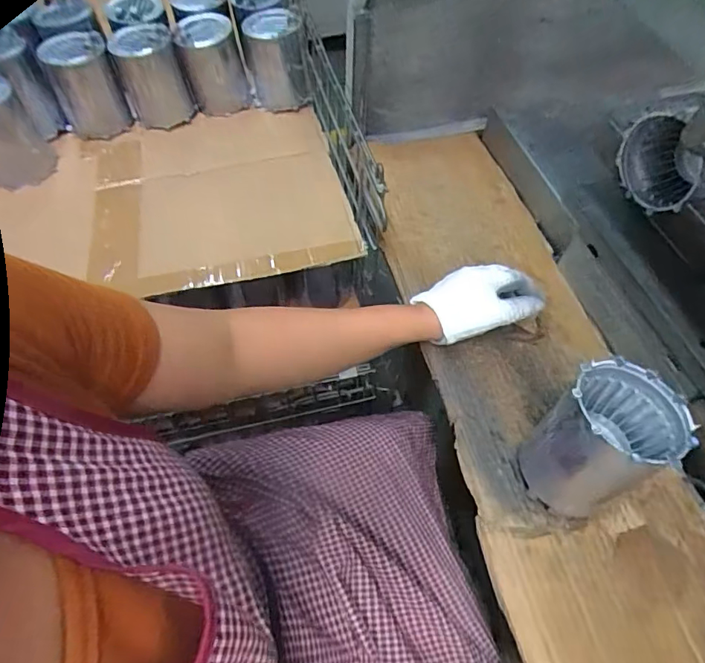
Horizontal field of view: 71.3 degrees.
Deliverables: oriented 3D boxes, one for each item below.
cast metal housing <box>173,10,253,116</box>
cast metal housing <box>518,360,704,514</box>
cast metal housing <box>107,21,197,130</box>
[{"bbox_3d":[-0.218,-0.423,0.776,0.091,0.120,0.085,-12,60,-7],"label":"cast metal housing"},{"bbox_3d":[0.216,0.097,0.435,0.099,0.118,0.117,32,64,17],"label":"cast metal housing"},{"bbox_3d":[-0.304,-0.386,0.747,0.089,0.128,0.088,-18,61,-11],"label":"cast metal housing"}]

